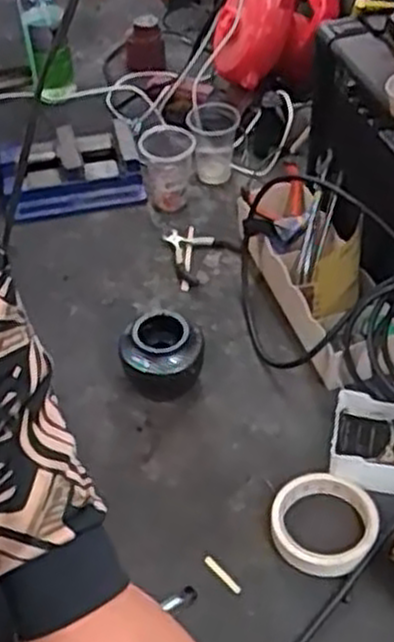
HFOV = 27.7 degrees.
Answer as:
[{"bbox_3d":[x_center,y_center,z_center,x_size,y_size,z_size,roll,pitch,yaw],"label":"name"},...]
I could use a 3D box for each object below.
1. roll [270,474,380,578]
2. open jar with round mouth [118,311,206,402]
[{"bbox_3d":[0.114,0.184,0.720,0.093,0.020,0.094,-1,47,1],"label":"roll"},{"bbox_3d":[-0.037,0.036,0.839,0.085,0.067,0.077,-5,47,-2],"label":"open jar with round mouth"}]

